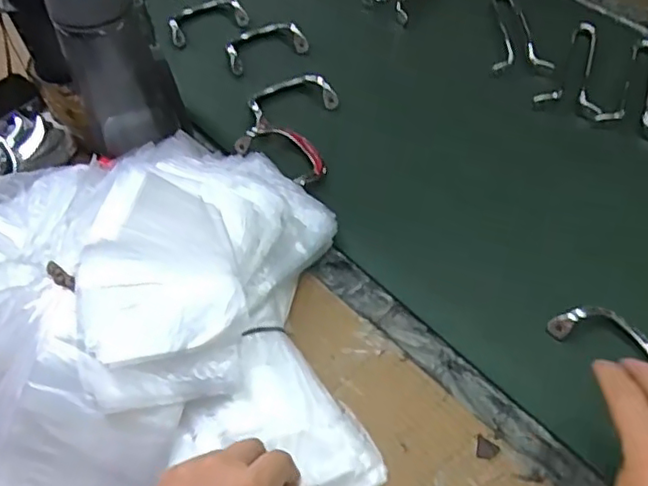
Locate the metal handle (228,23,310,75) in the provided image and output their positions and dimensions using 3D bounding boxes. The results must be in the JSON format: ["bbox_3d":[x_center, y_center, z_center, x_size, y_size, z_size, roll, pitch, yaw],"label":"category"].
[{"bbox_3d":[-0.070,-0.241,0.750,0.101,0.028,0.037,-24,57,-14],"label":"metal handle"}]

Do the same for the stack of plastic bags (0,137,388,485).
[{"bbox_3d":[-0.156,0.061,0.460,0.342,0.148,0.332,-9,55,-4],"label":"stack of plastic bags"}]

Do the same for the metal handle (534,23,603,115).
[{"bbox_3d":[0.295,-0.206,0.718,0.069,0.008,0.158,18,58,14],"label":"metal handle"}]

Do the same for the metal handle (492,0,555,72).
[{"bbox_3d":[0.233,-0.264,0.761,0.066,0.008,0.153,0,55,3],"label":"metal handle"}]

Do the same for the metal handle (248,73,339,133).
[{"bbox_3d":[-0.037,-0.160,0.694,0.106,0.026,0.052,-27,58,-16],"label":"metal handle"}]

